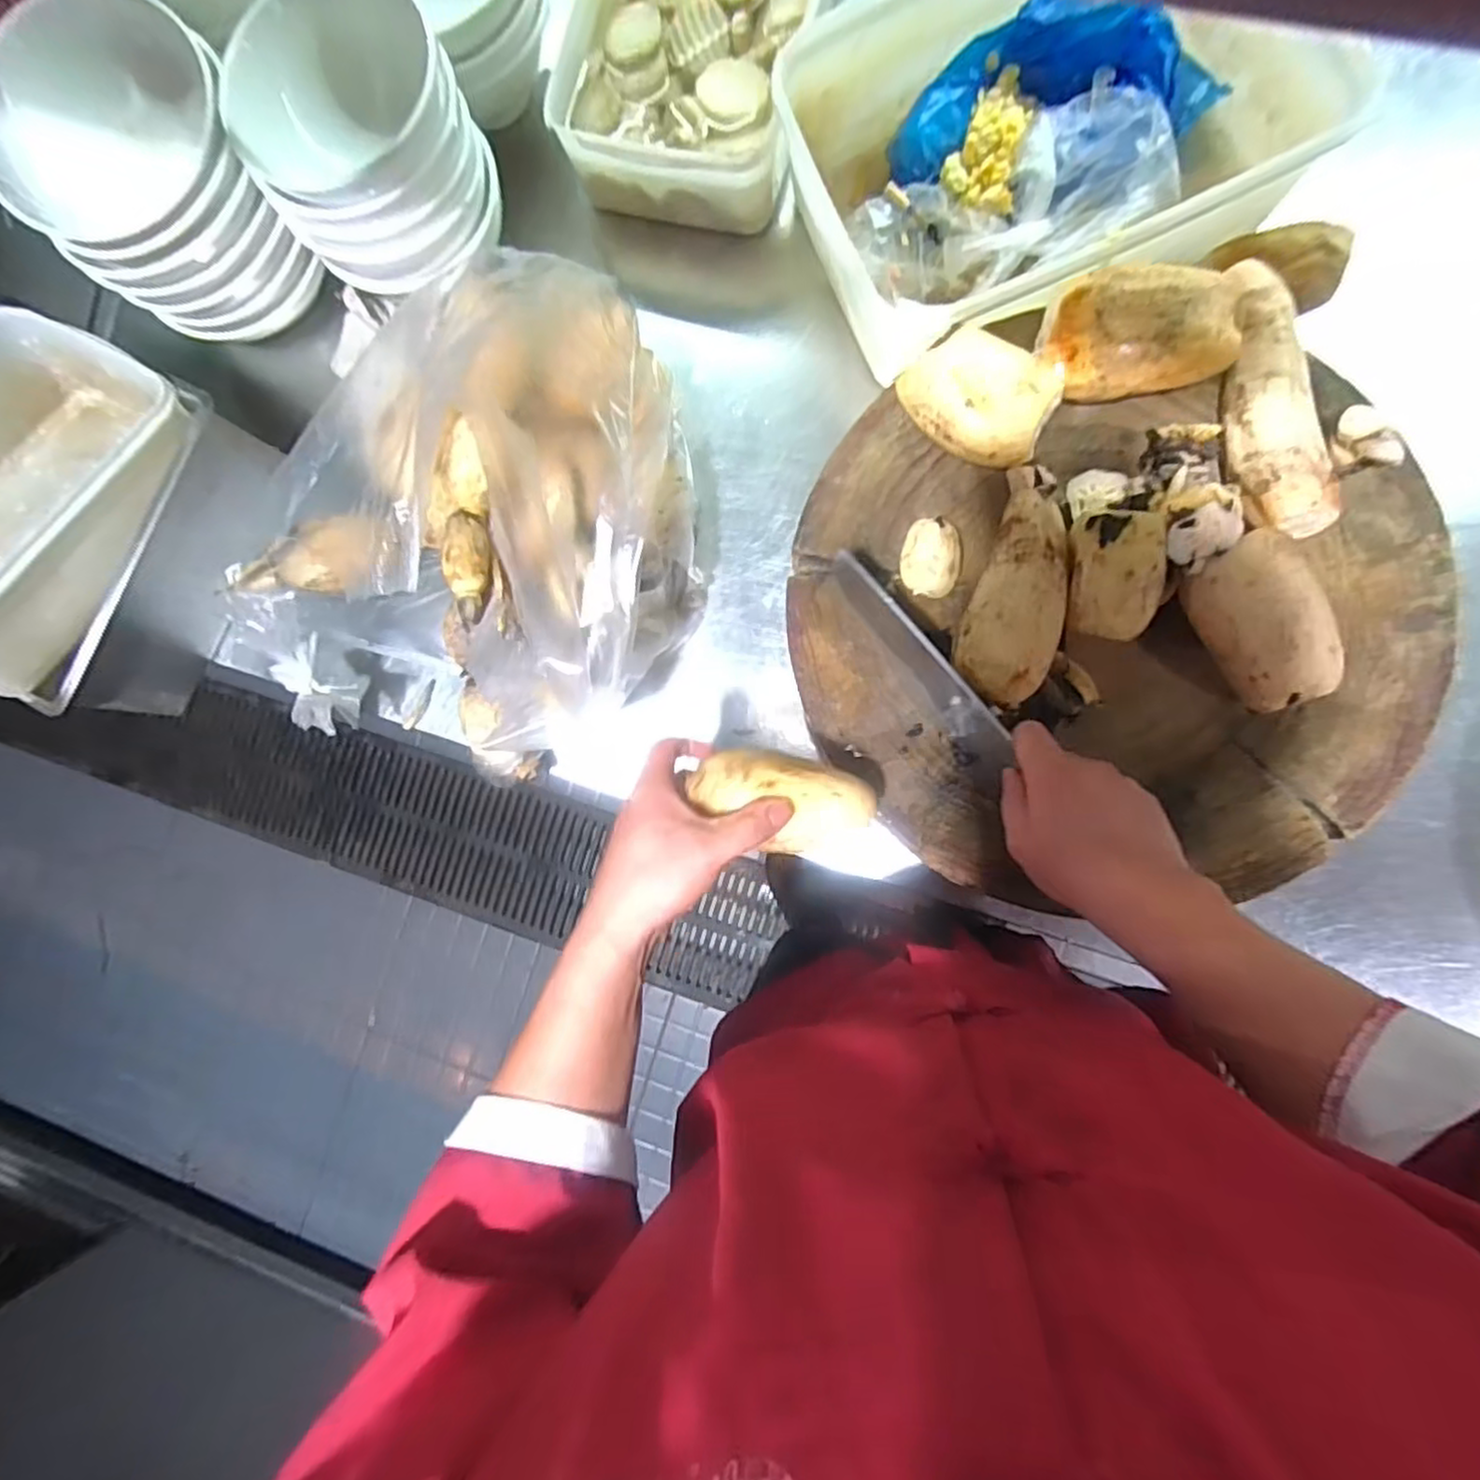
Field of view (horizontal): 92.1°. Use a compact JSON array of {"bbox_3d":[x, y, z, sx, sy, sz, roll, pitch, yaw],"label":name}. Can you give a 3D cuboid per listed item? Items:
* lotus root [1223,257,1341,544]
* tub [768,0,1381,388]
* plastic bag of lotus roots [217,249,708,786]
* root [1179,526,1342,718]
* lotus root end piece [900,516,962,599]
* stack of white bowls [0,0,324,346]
[{"bbox_3d":[0.373,-0.238,0.496,0.050,0.040,0.195,-6,86,6],"label":"lotus root"},{"bbox_3d":[0.237,-0.480,0.603,0.370,0.135,0.295,-14,85,6],"label":"tub"},{"bbox_3d":[-0.227,-0.174,0.591,0.358,0.218,0.327,4,87,7],"label":"plastic bag of lotus roots"},{"bbox_3d":[0.357,-0.076,0.496,0.063,0.067,0.114,-26,84,5],"label":"root"},{"bbox_3d":[0.143,-0.134,0.538,0.044,0.042,0.054,14,88,7],"label":"lotus root end piece"},{"bbox_3d":[-0.481,-0.465,0.605,0.194,0.158,0.168,-44,83,3],"label":"stack of white bowls"}]

